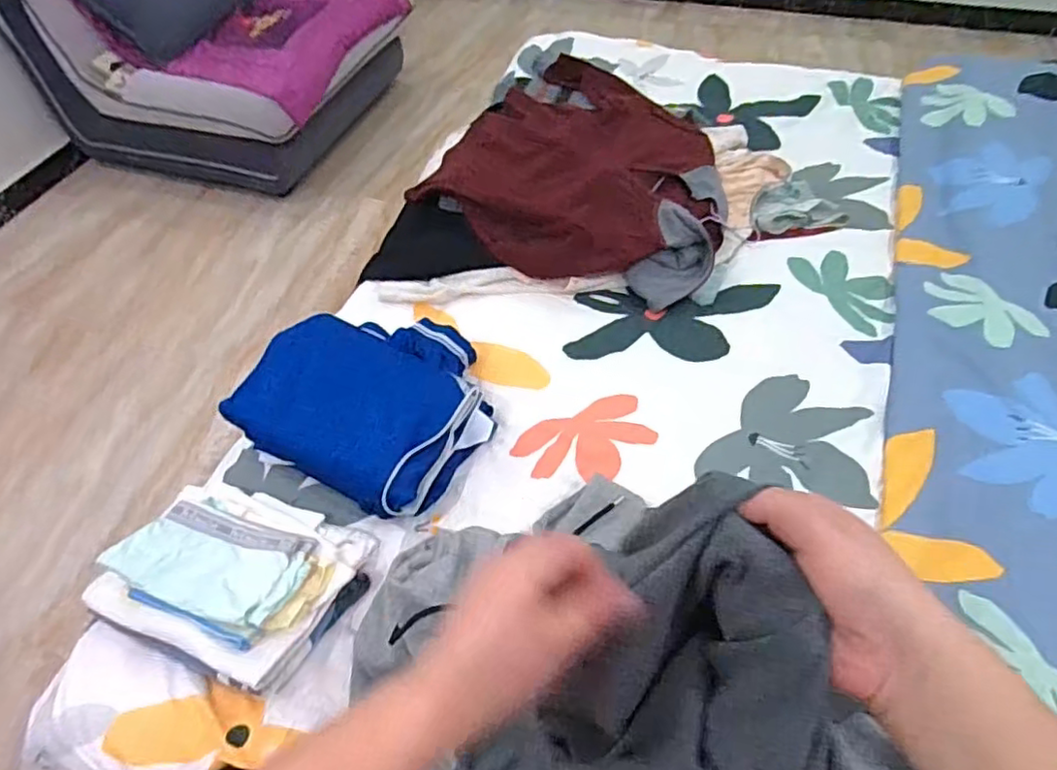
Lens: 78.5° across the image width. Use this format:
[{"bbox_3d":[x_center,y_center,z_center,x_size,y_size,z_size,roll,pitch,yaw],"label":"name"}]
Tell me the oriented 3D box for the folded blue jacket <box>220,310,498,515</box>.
[{"bbox_3d":[-0.225,0.012,0.969,0.330,0.098,0.301,24,57,21],"label":"folded blue jacket"}]

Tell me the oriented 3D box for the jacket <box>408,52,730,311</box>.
[{"bbox_3d":[0.153,-0.491,1.312,0.567,0.129,0.720,20,55,17],"label":"jacket"}]

